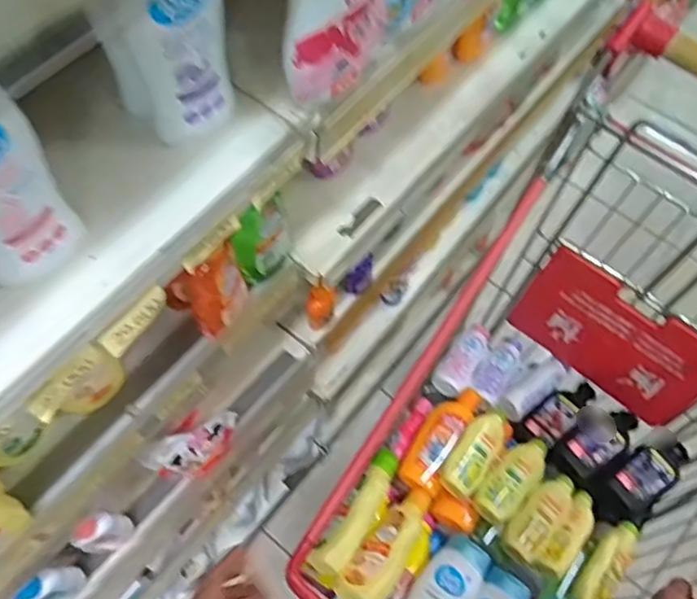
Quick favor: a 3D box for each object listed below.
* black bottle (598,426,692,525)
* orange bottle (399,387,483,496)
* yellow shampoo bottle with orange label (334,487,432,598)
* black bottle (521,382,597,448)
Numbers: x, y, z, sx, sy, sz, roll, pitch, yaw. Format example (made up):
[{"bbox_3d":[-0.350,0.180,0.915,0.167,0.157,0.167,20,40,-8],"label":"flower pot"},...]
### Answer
[{"bbox_3d":[0.403,0.241,0.865,0.144,0.034,0.065,-38,72,-19],"label":"black bottle"},{"bbox_3d":[0.126,0.186,0.874,0.058,0.047,0.163,29,66,10],"label":"orange bottle"},{"bbox_3d":[0.051,0.297,0.768,0.056,0.030,0.166,36,48,13],"label":"yellow shampoo bottle with orange label"},{"bbox_3d":[0.306,0.163,0.923,0.119,0.036,0.052,-37,72,-19],"label":"black bottle"}]

